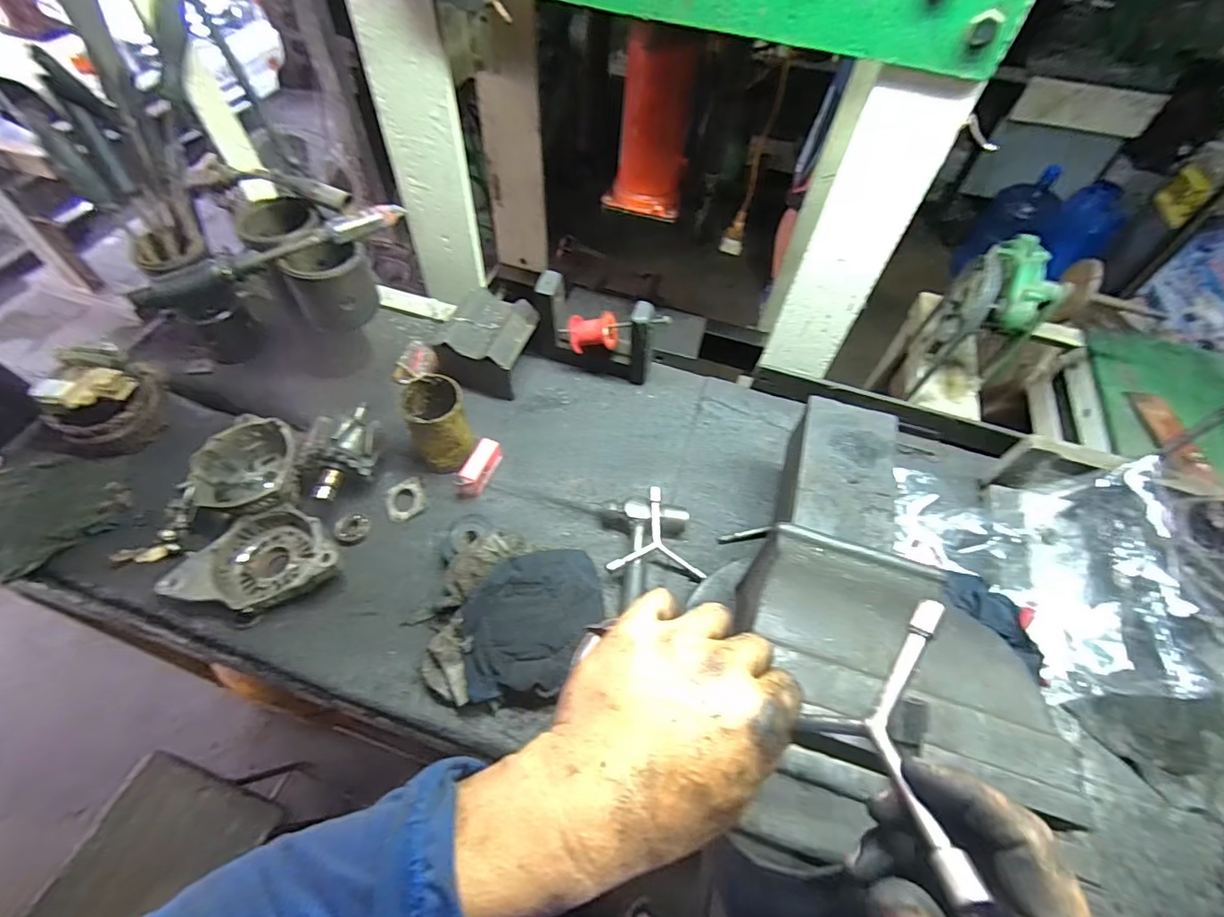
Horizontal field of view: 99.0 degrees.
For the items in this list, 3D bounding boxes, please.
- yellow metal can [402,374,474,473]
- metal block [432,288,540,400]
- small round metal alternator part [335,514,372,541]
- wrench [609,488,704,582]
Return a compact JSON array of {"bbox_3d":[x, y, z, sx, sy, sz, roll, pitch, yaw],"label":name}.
[{"bbox_3d":[-0.223,-0.042,0.678,0.075,0.112,0.082,-17,59,-15],"label":"yellow metal can"},{"bbox_3d":[-0.183,-0.164,0.769,0.118,0.090,0.125,19,57,9],"label":"metal block"},{"bbox_3d":[-0.323,0.085,0.651,0.034,0.013,0.040,39,62,20],"label":"small round metal alternator part"},{"bbox_3d":[0.049,0.087,0.631,0.096,0.013,0.106,12,67,-12],"label":"wrench"}]

